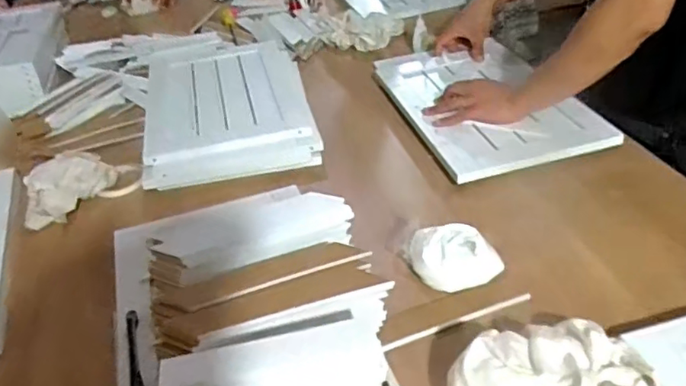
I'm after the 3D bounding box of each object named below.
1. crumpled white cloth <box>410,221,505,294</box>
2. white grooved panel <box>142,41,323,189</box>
[{"bbox_3d":[0.139,0.073,0.744,0.105,0.052,0.084,-12,36,-7],"label":"crumpled white cloth"},{"bbox_3d":[-0.220,-0.180,1.136,0.283,0.036,0.467,-11,36,-6],"label":"white grooved panel"}]

